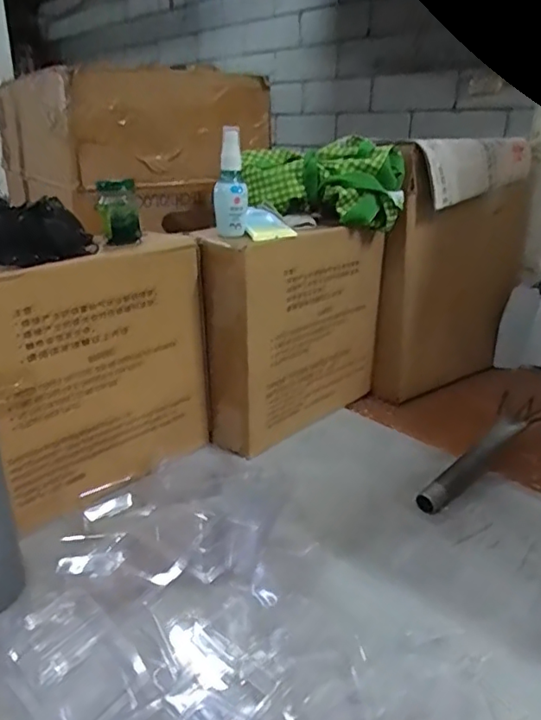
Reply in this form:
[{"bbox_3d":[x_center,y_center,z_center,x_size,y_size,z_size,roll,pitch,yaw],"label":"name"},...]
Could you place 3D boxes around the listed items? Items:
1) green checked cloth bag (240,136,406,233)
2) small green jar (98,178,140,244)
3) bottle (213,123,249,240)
[{"bbox_3d":[0.069,-0.235,0.752,0.204,0.094,0.103,0,22,0],"label":"green checked cloth bag"},{"bbox_3d":[-0.165,-0.158,0.616,0.041,0.070,0.032,-6,23,-14],"label":"small green jar"},{"bbox_3d":[-0.045,-0.201,0.644,0.038,0.115,0.031,-2,22,-5],"label":"bottle"}]

